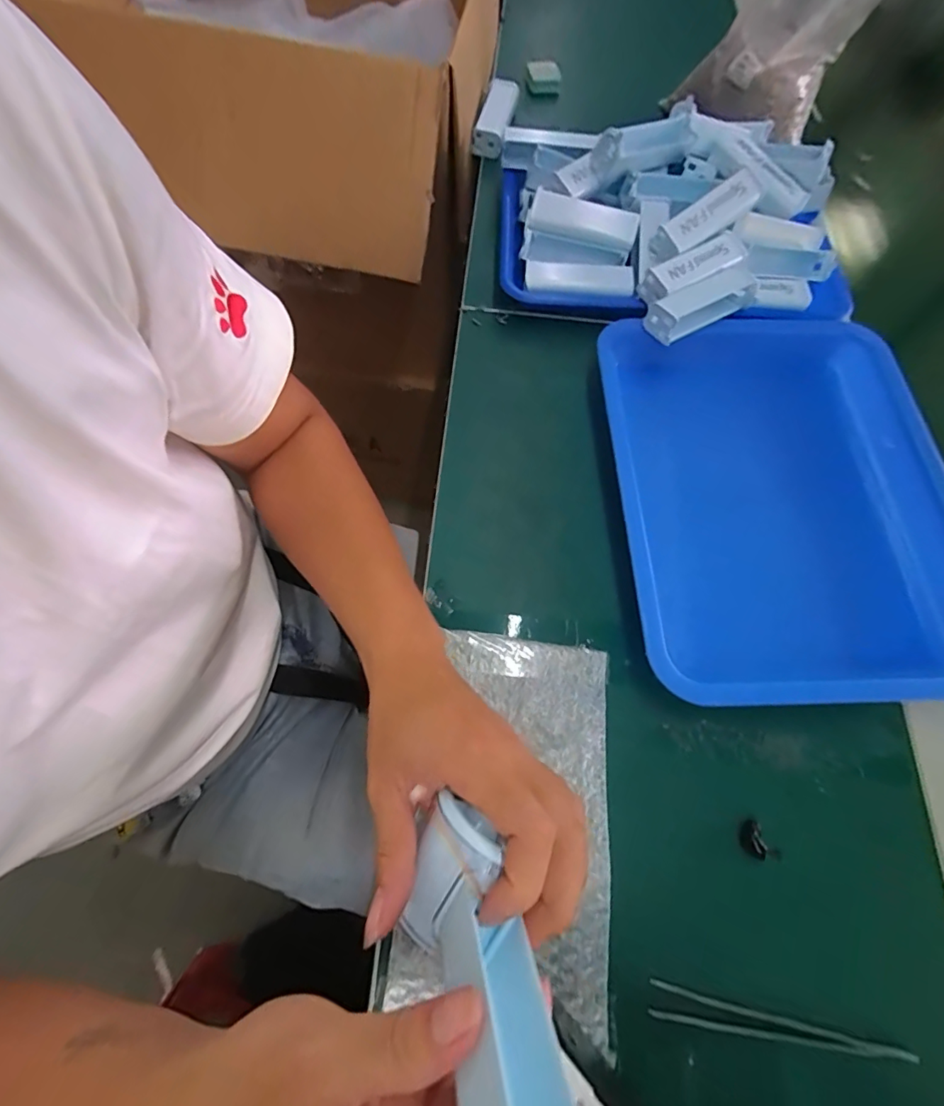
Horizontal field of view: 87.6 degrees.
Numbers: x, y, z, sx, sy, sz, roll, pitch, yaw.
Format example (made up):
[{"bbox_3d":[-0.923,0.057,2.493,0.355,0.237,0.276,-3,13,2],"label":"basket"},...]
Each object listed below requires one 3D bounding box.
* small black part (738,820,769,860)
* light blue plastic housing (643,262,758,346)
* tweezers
[{"bbox_3d":[0.177,0.179,0.308,0.011,0.015,0.020,14,67,4],"label":"small black part"},{"bbox_3d":[0.203,-0.218,0.432,0.108,0.032,0.034,-28,72,-14],"label":"light blue plastic housing"},{"bbox_3d":[0.170,0.263,0.271,0.140,0.004,0.015,11,67,3],"label":"tweezers"}]

